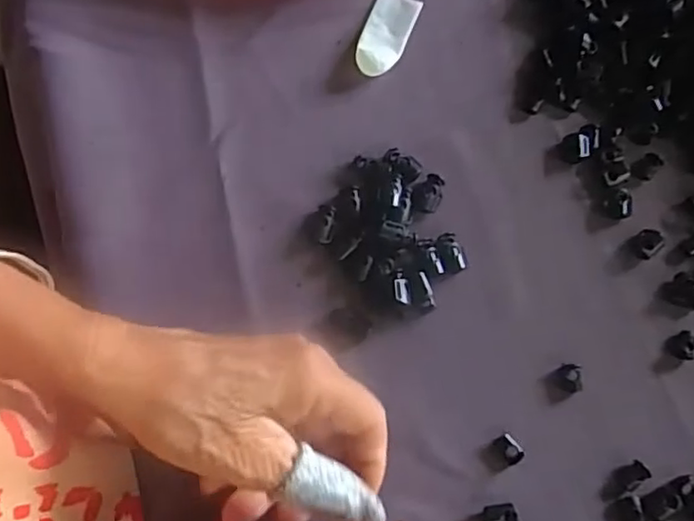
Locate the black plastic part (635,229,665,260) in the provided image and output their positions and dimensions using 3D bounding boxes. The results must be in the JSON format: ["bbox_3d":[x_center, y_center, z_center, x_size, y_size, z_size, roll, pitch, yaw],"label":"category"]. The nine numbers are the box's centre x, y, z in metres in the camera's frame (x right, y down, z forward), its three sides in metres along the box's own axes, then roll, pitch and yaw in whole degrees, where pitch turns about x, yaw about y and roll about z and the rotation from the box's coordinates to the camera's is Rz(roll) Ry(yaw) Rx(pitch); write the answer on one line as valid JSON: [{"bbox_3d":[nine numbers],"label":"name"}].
[{"bbox_3d":[0.156,-0.009,0.334,0.013,0.008,0.017,43,81,11],"label":"black plastic part"}]

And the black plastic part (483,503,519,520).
[{"bbox_3d":[0.072,0.120,0.302,0.015,0.005,0.014,-8,75,0],"label":"black plastic part"}]

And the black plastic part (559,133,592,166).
[{"bbox_3d":[0.123,-0.060,0.348,0.016,0.006,0.015,-3,75,1],"label":"black plastic part"}]

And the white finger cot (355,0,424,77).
[{"bbox_3d":[0.022,-0.129,0.368,0.025,0.008,0.054,20,77,7],"label":"white finger cot"}]

